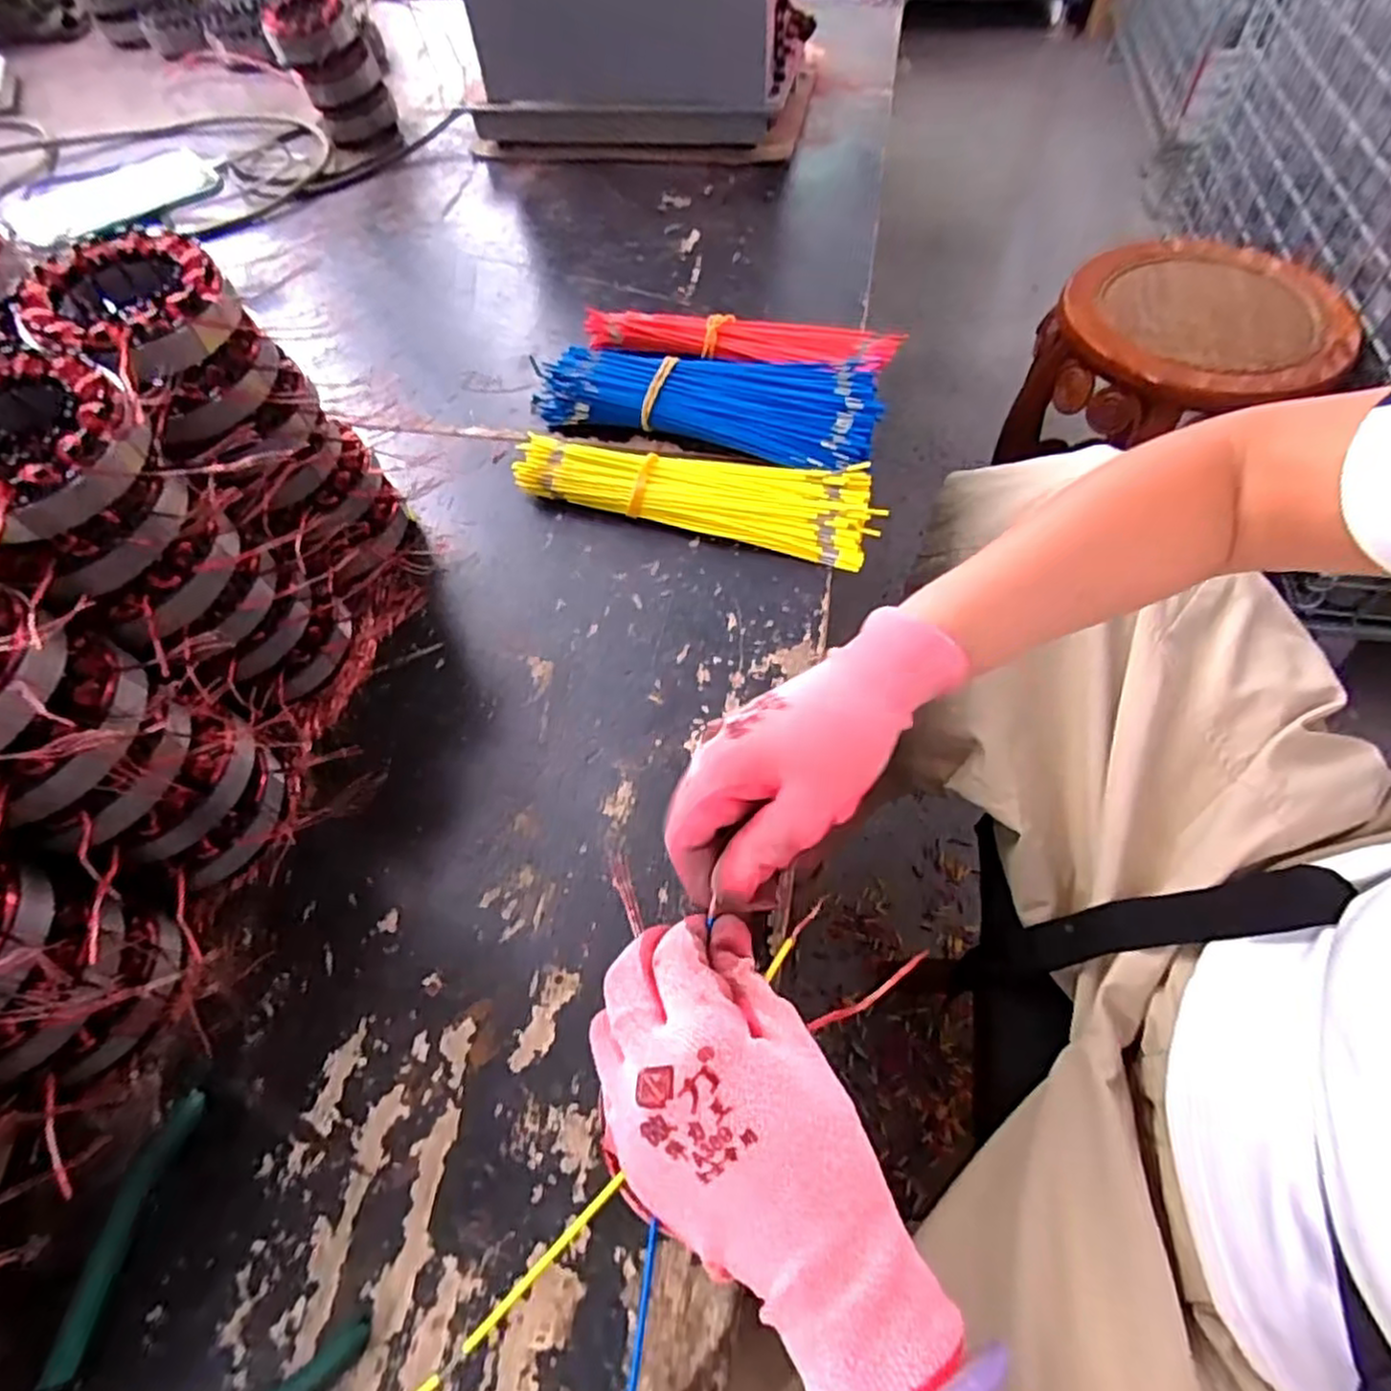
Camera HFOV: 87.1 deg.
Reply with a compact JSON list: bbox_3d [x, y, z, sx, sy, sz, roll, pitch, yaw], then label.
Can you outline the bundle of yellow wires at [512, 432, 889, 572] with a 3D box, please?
[{"bbox_3d":[0.000,-0.141,0.498,0.243,0.025,0.068,15,60,13],"label":"bundle of yellow wires"}]

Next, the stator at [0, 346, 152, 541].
[{"bbox_3d":[-0.279,-0.104,0.303,0.088,0.029,0.084,36,67,23],"label":"stator"}]

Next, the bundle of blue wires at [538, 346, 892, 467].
[{"bbox_3d":[0.006,-0.214,0.537,0.251,0.039,0.091,12,60,11],"label":"bundle of blue wires"}]

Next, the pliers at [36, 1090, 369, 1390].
[{"bbox_3d":[-0.215,0.253,0.278,0.130,0.015,0.129,34,66,22],"label":"pliers"}]

